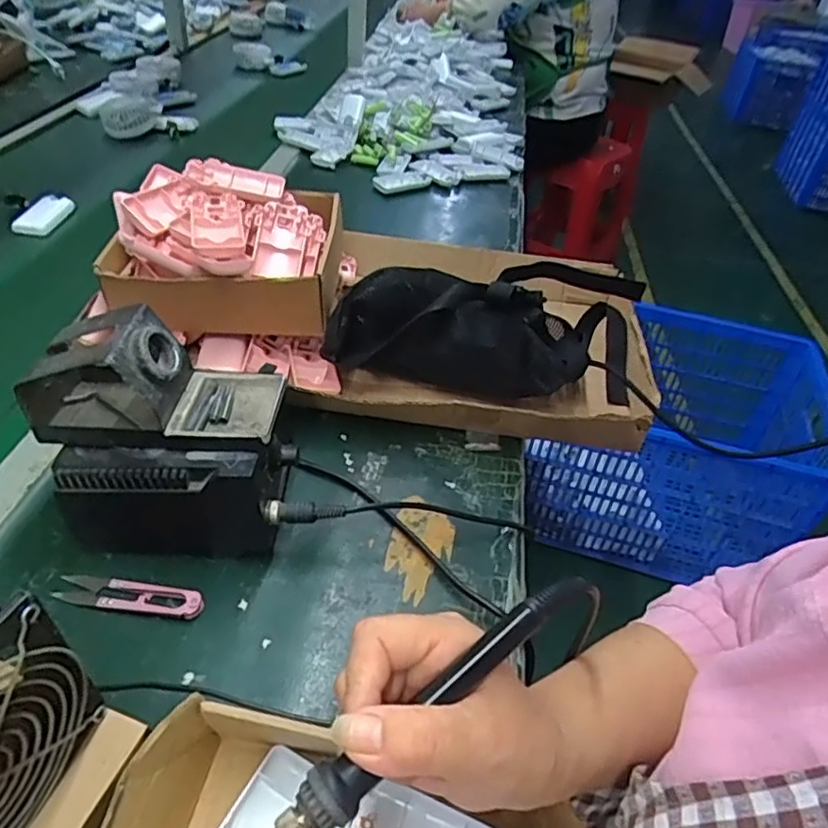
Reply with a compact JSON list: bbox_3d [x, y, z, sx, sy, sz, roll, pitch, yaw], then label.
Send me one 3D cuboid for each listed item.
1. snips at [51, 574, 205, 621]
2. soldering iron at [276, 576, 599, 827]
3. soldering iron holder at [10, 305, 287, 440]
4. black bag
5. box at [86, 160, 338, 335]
[{"bbox_3d":[-0.201,0.126,0.444,0.103,0.011,0.024,8,41,2],"label":"snips"},{"bbox_3d":[-0.001,0.131,0.248,0.207,0.020,0.027,-34,53,-19],"label":"soldering iron"},{"bbox_3d":[-0.180,-0.024,0.439,0.162,0.077,0.070,4,41,-3],"label":"soldering iron holder"},{"bbox_3d":[0.083,-0.099,0.669,0.313,0.108,0.195,9,41,3],"label":"black bag"},{"bbox_3d":[-0.187,-0.176,0.650,0.205,0.108,0.181,4,41,-3],"label":"box"}]

